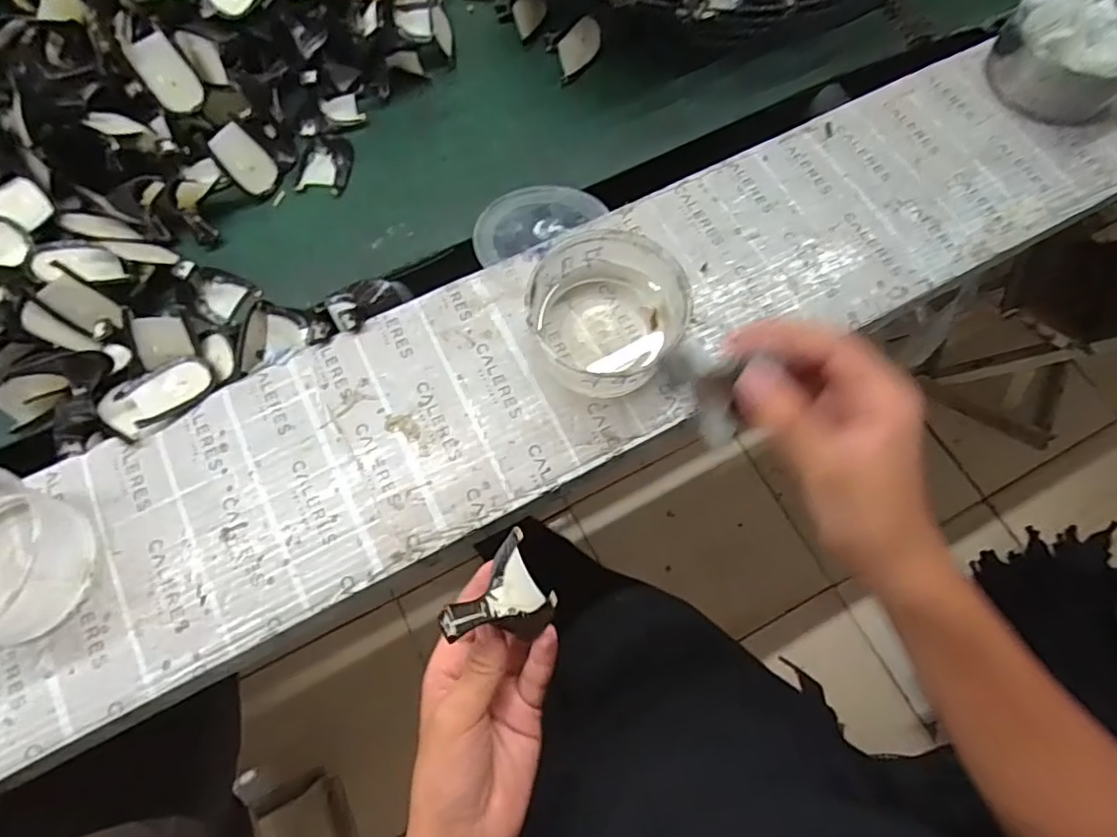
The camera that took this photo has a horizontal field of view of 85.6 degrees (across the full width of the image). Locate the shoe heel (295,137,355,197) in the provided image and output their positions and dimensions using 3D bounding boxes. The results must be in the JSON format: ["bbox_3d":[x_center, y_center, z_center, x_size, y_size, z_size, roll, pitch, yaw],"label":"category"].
[{"bbox_3d":[-0.217,-0.240,0.560,0.044,0.016,0.060,5,69,2],"label":"shoe heel"}]

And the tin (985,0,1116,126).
[{"bbox_3d":[0.462,-0.334,0.541,0.113,0.080,0.114,0,71,0],"label":"tin"}]

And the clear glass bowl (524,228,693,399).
[{"bbox_3d":[0.037,-0.079,0.460,0.110,0.063,0.105,0,69,0],"label":"clear glass bowl"}]

